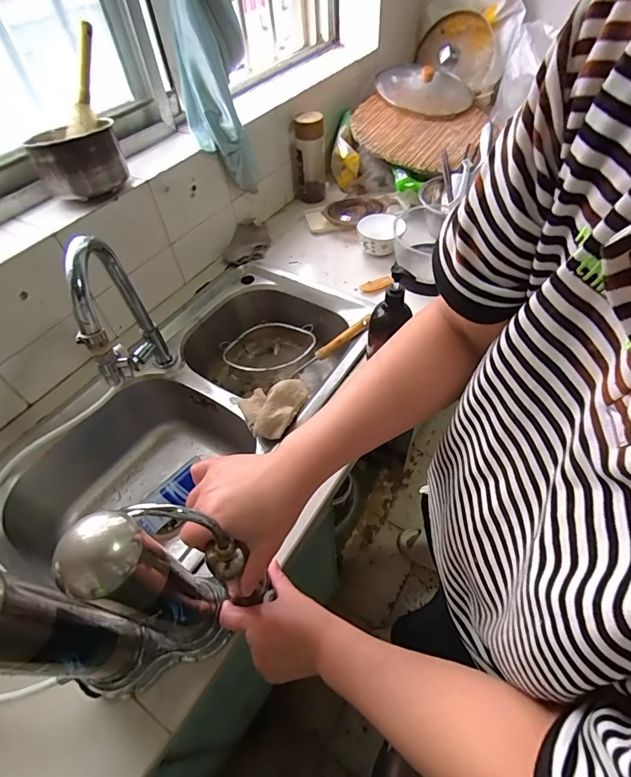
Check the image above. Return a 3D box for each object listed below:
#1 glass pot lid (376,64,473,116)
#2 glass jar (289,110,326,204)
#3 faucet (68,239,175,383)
[{"bbox_3d":[0.321,-0.874,1.199,0.281,0.077,0.235,7,53,10],"label":"glass pot lid"},{"bbox_3d":[-0.020,-0.617,1.096,0.090,0.211,0.090,-2,52,3],"label":"glass jar"},{"bbox_3d":[-0.288,-0.074,0.628,0.054,0.304,0.204,-17,53,-9],"label":"faucet"}]

